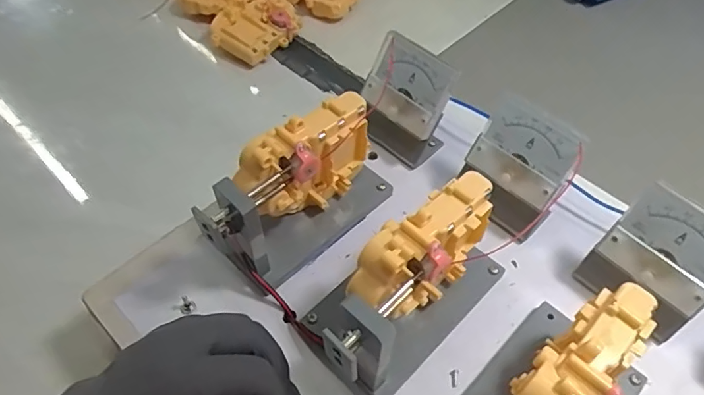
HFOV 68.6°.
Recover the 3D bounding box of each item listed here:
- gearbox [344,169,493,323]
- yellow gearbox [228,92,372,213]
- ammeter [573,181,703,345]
[{"bbox_3d":[0.041,0.038,0.298,0.034,0.081,0.095,38,62,24],"label":"gearbox"},{"bbox_3d":[-0.028,-0.018,0.330,0.094,0.069,0.028,-32,60,-22],"label":"yellow gearbox"},{"bbox_3d":[0.184,0.040,0.310,0.041,0.075,0.063,-36,61,-24],"label":"ammeter"}]

